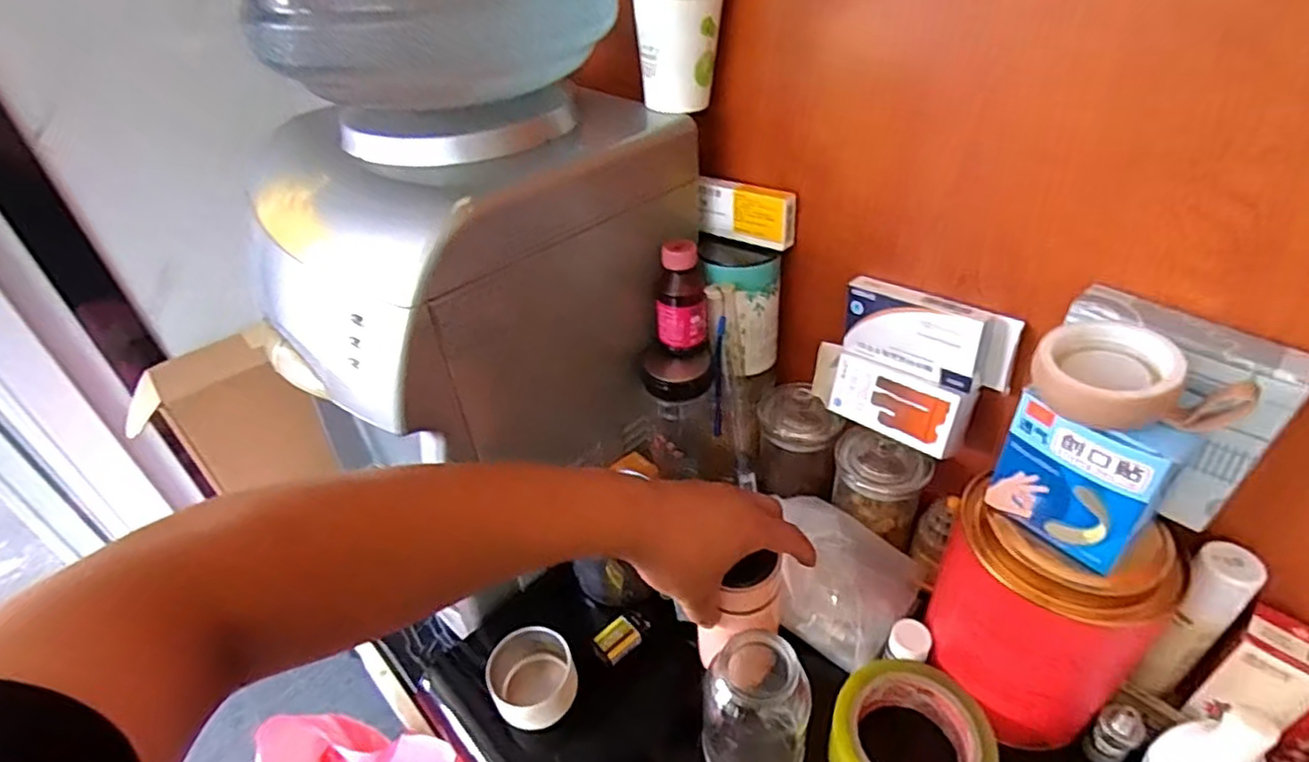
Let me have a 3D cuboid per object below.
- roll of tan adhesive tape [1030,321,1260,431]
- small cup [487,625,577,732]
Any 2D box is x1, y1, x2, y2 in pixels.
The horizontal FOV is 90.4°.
[{"bbox_3d":[0.247,0.001,0.334,0.050,0.033,0.089,-32,46,-30],"label":"roll of tan adhesive tape"},{"bbox_3d":[-0.099,0.244,0.529,0.069,0.048,0.069,-15,39,-12],"label":"small cup"}]

